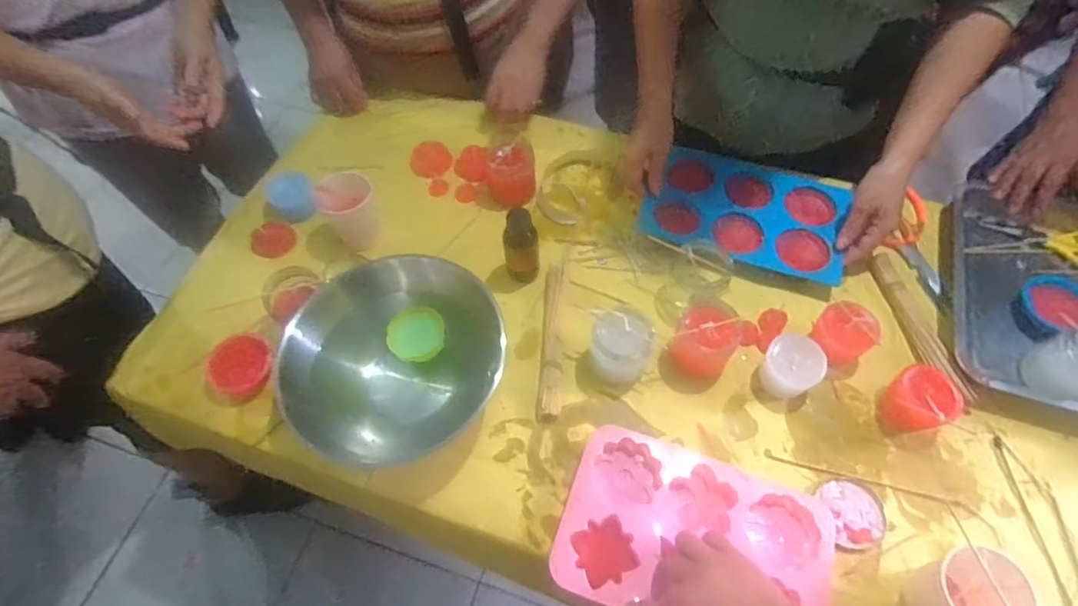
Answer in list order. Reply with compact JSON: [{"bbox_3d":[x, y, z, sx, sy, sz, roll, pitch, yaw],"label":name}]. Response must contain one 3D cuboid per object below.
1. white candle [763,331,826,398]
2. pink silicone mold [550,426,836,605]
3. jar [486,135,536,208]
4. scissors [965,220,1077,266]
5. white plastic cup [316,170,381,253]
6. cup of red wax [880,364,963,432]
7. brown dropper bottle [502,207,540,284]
[{"bbox_3d":[0.292,0.076,0.648,0.062,0.061,0.060,-1,60,2],"label":"white candle"},{"bbox_3d":[0.156,0.232,0.567,0.258,0.029,0.164,12,61,9],"label":"pink silicone mold"},{"bbox_3d":[-0.040,-0.179,0.788,0.071,0.077,0.062,-6,60,-1],"label":"jar"},{"bbox_3d":[0.655,-0.079,0.733,0.187,0.012,0.061,7,60,6],"label":"scissors"},{"bbox_3d":[-0.248,-0.119,0.751,0.068,0.090,0.064,-1,60,2],"label":"white plastic cup"},{"bbox_3d":[0.415,0.108,0.614,0.067,0.053,0.061,-1,60,2],"label":"cup of red wax"},{"bbox_3d":[-0.022,-0.068,0.705,0.044,0.104,0.040,-10,60,-3],"label":"brown dropper bottle"}]

